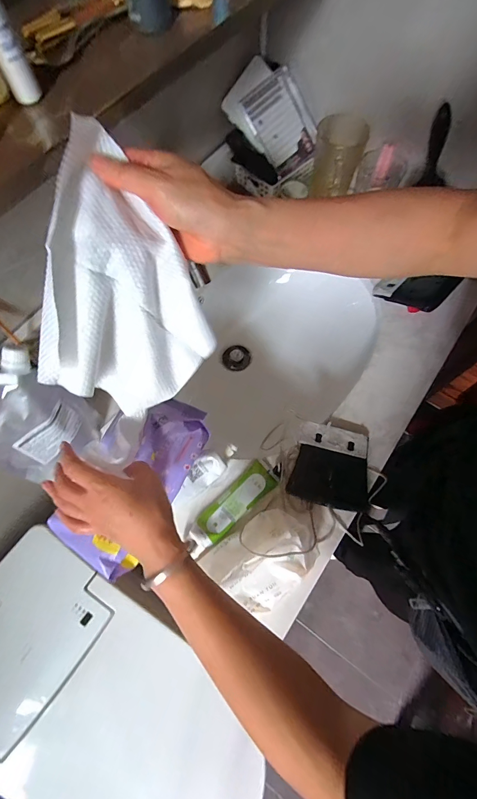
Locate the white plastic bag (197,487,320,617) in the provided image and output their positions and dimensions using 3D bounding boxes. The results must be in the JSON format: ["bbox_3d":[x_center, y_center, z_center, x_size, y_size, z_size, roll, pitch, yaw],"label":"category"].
[{"bbox_3d":[0.034,0.198,0.451,0.107,0.049,0.148,42,75,15],"label":"white plastic bag"}]

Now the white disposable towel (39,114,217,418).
[{"bbox_3d":[-0.088,-0.086,0.298,0.043,0.146,0.202,37,109,48],"label":"white disposable towel"}]

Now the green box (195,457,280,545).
[{"bbox_3d":[-0.003,0.140,0.492,0.124,0.016,0.048,-40,73,-14],"label":"green box"}]

